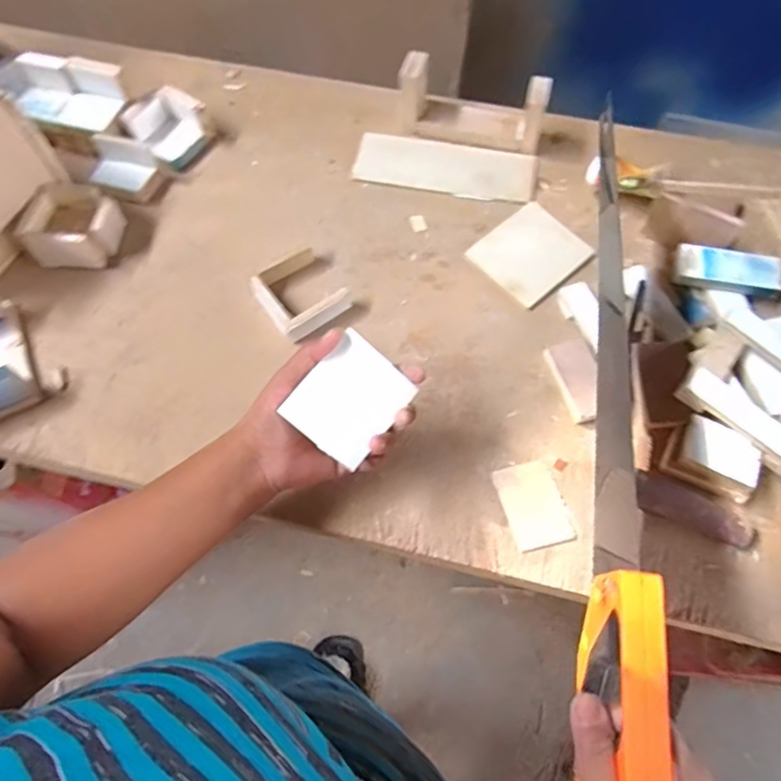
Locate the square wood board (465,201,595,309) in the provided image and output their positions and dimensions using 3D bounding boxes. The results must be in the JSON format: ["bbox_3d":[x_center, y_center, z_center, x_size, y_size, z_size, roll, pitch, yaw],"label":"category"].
[{"bbox_3d":[0.145,-0.143,0.582,0.098,0.011,0.091,-38,72,-14],"label":"square wood board"}]

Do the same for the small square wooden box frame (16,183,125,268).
[{"bbox_3d":[-0.326,-0.170,0.578,0.084,0.045,0.078,3,67,2],"label":"small square wooden box frame"}]

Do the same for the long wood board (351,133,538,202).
[{"bbox_3d":[0.060,-0.249,0.624,0.196,0.008,0.070,11,68,5],"label":"long wood board"}]

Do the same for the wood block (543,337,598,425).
[{"bbox_3d":[0.175,-0.009,0.522,0.039,0.012,0.078,-16,68,-6],"label":"wood block"}]

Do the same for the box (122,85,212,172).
[{"bbox_3d":[-0.247,-0.295,0.631,0.071,0.044,0.076,32,71,13],"label":"box"}]

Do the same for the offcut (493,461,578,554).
[{"bbox_3d":[0.124,0.099,0.484,0.049,0.004,0.072,-15,68,-6],"label":"offcut"}]

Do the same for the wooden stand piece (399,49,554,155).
[{"bbox_3d":[0.092,-0.318,0.619,0.159,0.078,0.051,13,68,6],"label":"wooden stand piece"}]

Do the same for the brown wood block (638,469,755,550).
[{"bbox_3d":[0.255,0.100,0.472,0.101,0.023,0.036,25,69,11],"label":"brown wood block"}]

